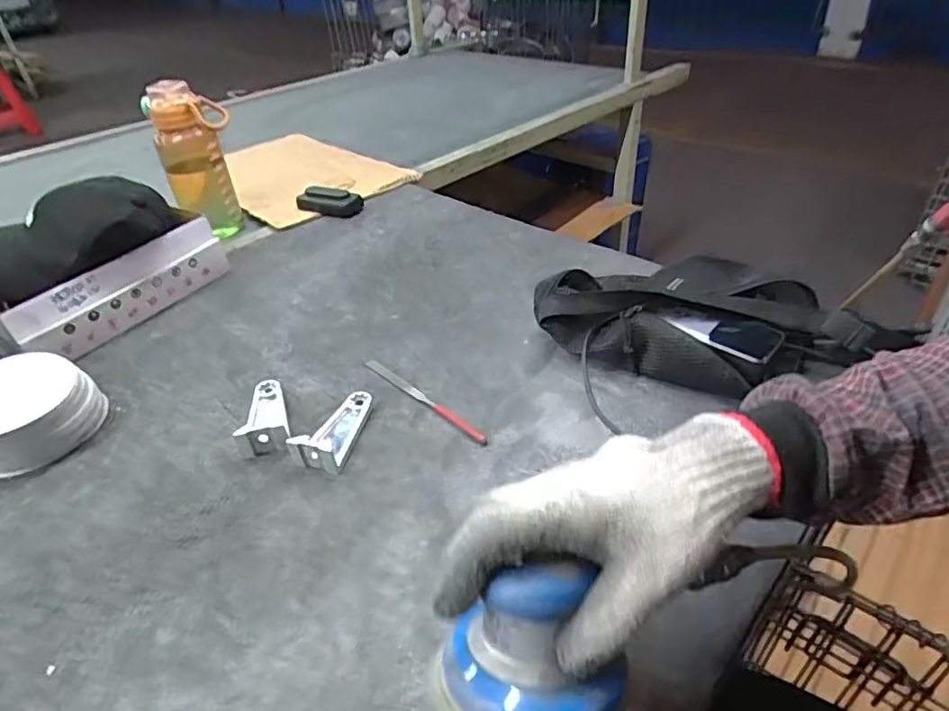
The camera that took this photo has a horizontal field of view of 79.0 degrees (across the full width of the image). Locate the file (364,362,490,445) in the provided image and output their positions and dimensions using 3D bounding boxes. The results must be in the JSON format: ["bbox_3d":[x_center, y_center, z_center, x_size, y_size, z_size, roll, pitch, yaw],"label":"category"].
[{"bbox_3d":[-0.052,0.040,0.565,0.010,0.008,0.172,-33,45,-32],"label":"file"}]

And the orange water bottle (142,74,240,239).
[{"bbox_3d":[-0.413,-0.294,0.872,0.090,0.209,0.081,16,42,26],"label":"orange water bottle"}]

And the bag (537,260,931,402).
[{"bbox_3d":[0.242,-0.037,0.584,0.343,0.067,0.157,12,40,22],"label":"bag"}]

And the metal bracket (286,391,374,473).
[{"bbox_3d":[-0.129,0.059,0.531,0.044,0.029,0.098,3,38,11],"label":"metal bracket"}]

